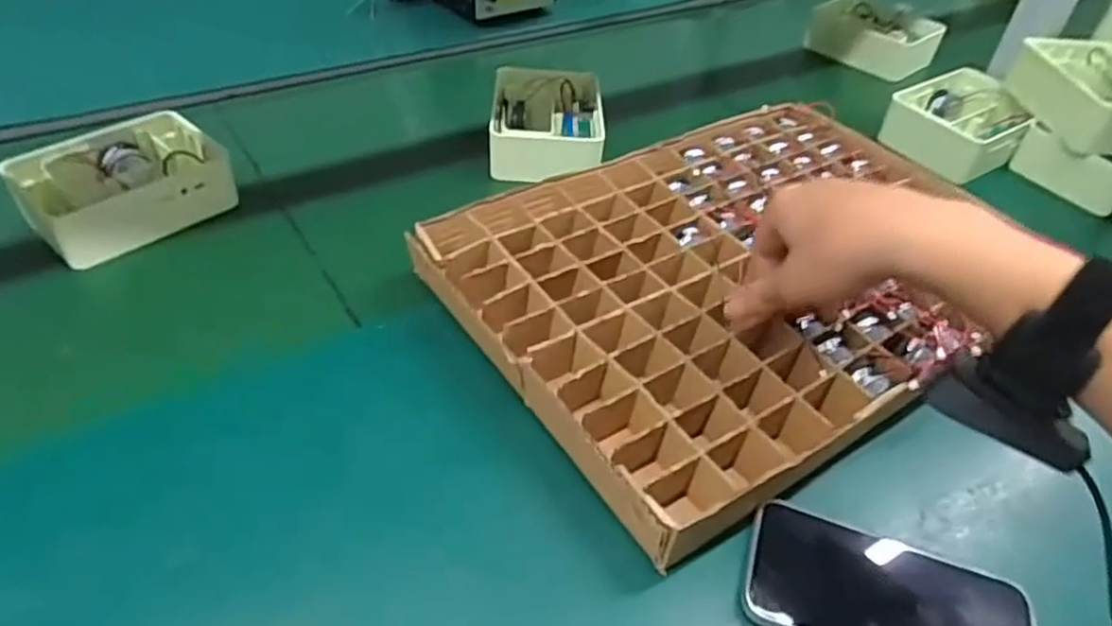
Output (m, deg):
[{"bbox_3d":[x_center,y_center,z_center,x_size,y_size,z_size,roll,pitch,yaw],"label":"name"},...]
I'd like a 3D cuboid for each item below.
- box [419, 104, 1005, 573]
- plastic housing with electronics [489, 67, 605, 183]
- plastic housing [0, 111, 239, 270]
[{"bbox_3d":[0.138,-0.030,0.542,0.411,0.058,0.292,-22,48,-28],"label":"box"},{"bbox_3d":[-0.009,-0.183,0.709,0.104,0.055,0.140,2,43,-3],"label":"plastic housing with electronics"},{"bbox_3d":[-0.347,-0.104,0.593,0.118,0.046,0.146,34,50,27],"label":"plastic housing"}]

